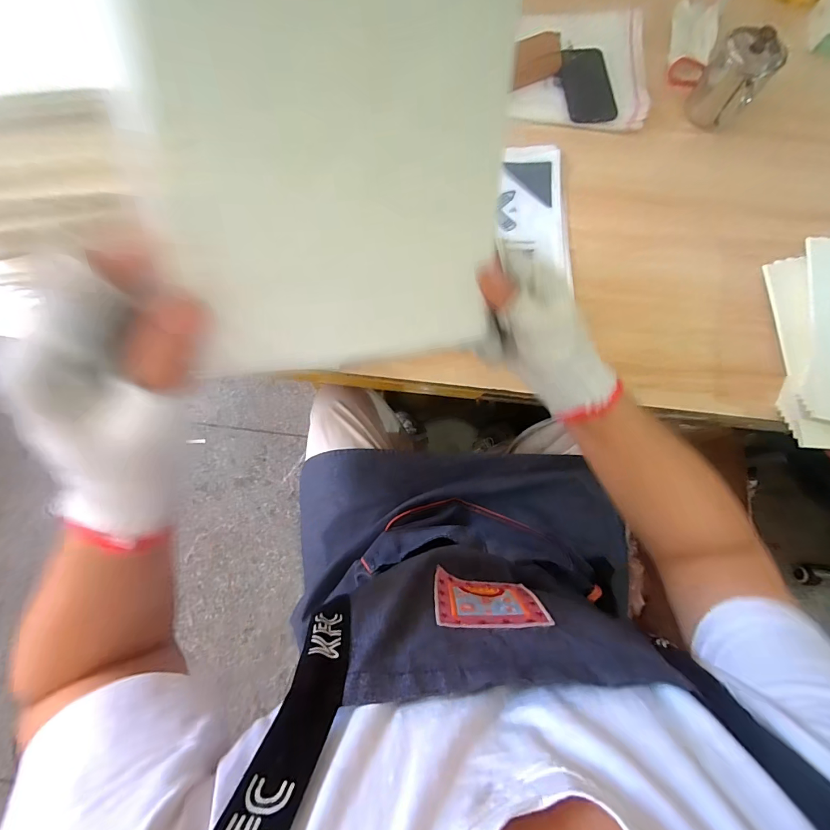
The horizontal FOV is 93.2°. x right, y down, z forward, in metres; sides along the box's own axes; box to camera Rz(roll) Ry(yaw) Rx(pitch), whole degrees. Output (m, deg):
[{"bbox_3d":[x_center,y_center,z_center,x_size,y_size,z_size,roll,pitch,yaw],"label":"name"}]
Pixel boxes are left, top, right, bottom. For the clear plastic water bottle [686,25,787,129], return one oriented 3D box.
[{"bbox_3d":[0.481,-0.510,0.593,0.086,0.103,0.095,34,78,7],"label":"clear plastic water bottle"}]

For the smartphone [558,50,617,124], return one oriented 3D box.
[{"bbox_3d":[0.277,-0.533,0.634,0.069,0.012,0.139,-9,78,15],"label":"smartphone"}]

